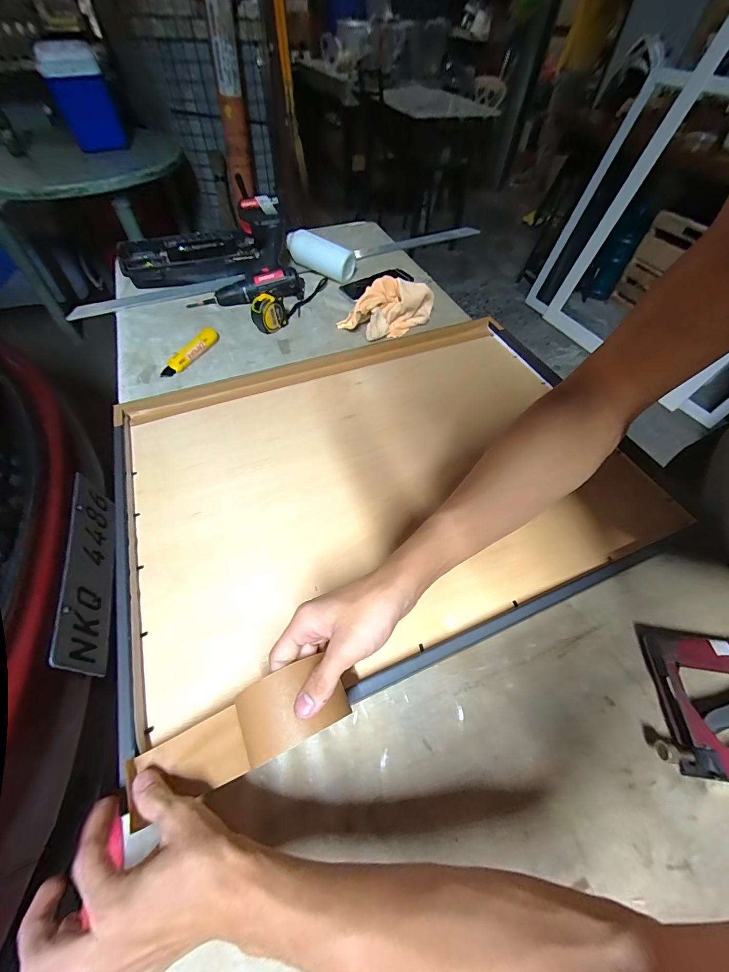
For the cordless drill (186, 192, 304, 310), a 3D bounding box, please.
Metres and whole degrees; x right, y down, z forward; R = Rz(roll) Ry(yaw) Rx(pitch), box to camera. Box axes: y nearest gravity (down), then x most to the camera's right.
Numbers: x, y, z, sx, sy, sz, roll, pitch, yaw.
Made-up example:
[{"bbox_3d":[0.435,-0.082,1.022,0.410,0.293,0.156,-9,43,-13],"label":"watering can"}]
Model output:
[{"bbox_3d":[-0.272,-0.518,0.770,0.253,0.145,0.188,-5,56,-5],"label":"cordless drill"}]

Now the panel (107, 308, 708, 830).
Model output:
[{"bbox_3d":[0.023,-0.035,0.493,0.687,0.042,0.509,-20,59,-14],"label":"panel"}]

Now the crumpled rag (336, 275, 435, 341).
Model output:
[{"bbox_3d":[0.051,-0.369,0.707,0.201,0.074,0.094,-17,58,-12],"label":"crumpled rag"}]

